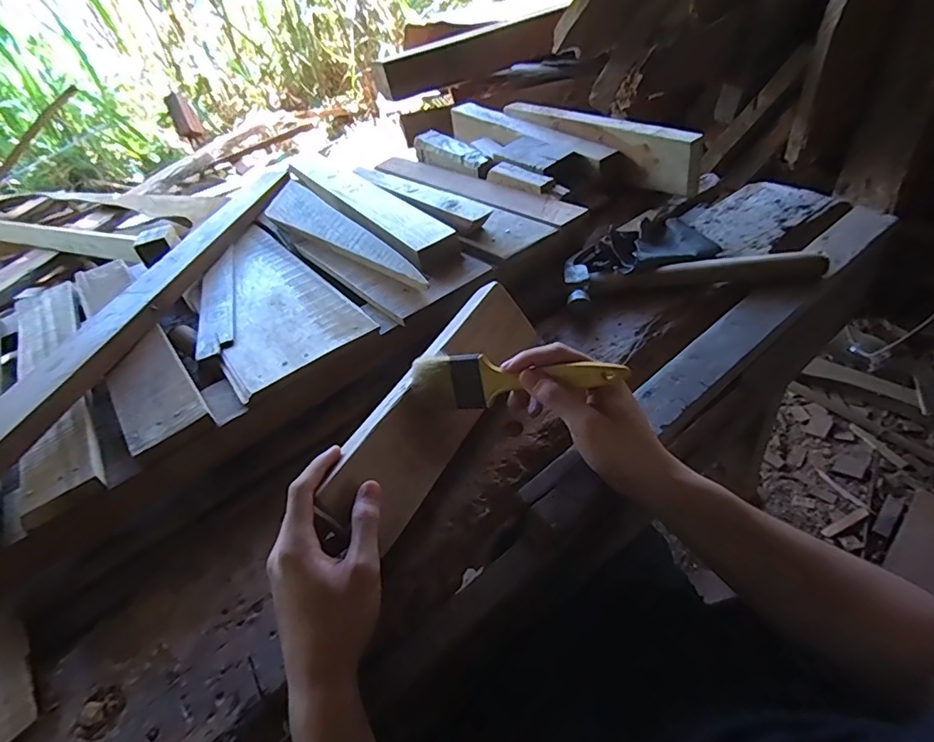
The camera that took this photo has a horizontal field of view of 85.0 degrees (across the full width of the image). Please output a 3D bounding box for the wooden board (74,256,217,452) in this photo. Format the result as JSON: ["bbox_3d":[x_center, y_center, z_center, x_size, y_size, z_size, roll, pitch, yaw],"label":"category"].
[{"bbox_3d":[-0.398,-0.044,0.598,0.071,0.023,0.453,-31,47,-25],"label":"wooden board"}]

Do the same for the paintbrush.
[{"bbox_3d":[0.038,0.010,0.415,0.175,0.044,0.013,1,17,22],"label":"paintbrush"}]

